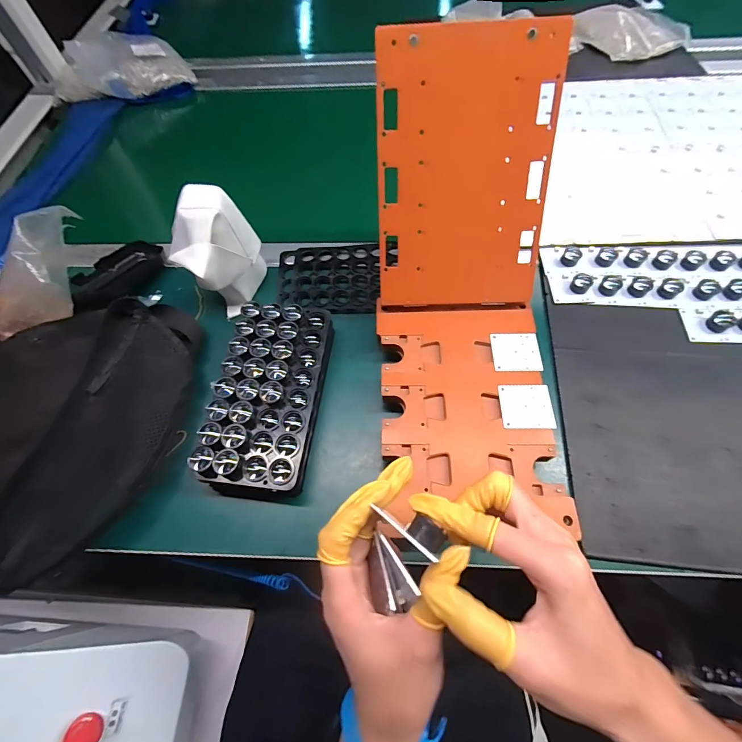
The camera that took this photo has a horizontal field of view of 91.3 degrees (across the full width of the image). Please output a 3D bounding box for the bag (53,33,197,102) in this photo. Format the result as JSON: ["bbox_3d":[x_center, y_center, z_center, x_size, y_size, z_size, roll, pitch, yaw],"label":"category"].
[{"bbox_3d":[-0.488,-0.590,0.699,0.254,0.056,0.182,-22,65,-7],"label":"bag"}]

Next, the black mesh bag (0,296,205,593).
[{"bbox_3d":[-0.315,0.055,0.369,0.227,0.059,0.317,15,66,10],"label":"black mesh bag"}]

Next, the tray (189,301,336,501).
[{"bbox_3d":[-0.102,0.024,0.373,0.098,0.050,0.193,4,64,5],"label":"tray"}]

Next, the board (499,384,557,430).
[{"bbox_3d":[0.149,0.034,0.348,0.047,0.004,0.044,0,64,3],"label":"board"}]

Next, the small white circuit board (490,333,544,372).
[{"bbox_3d":[0.151,-0.020,0.376,0.047,0.004,0.044,0,64,3],"label":"small white circuit board"}]

